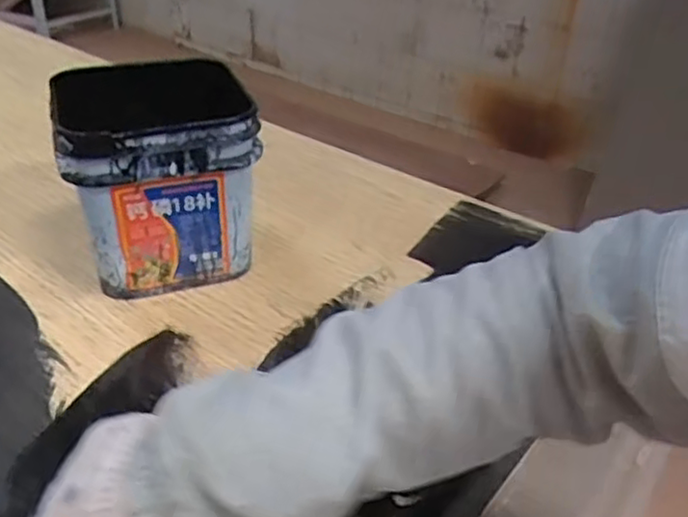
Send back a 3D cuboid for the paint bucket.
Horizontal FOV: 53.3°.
[{"bbox_3d":[-0.213,-0.099,0.798,0.202,0.201,0.214,-11,38,-19],"label":"paint bucket"}]

